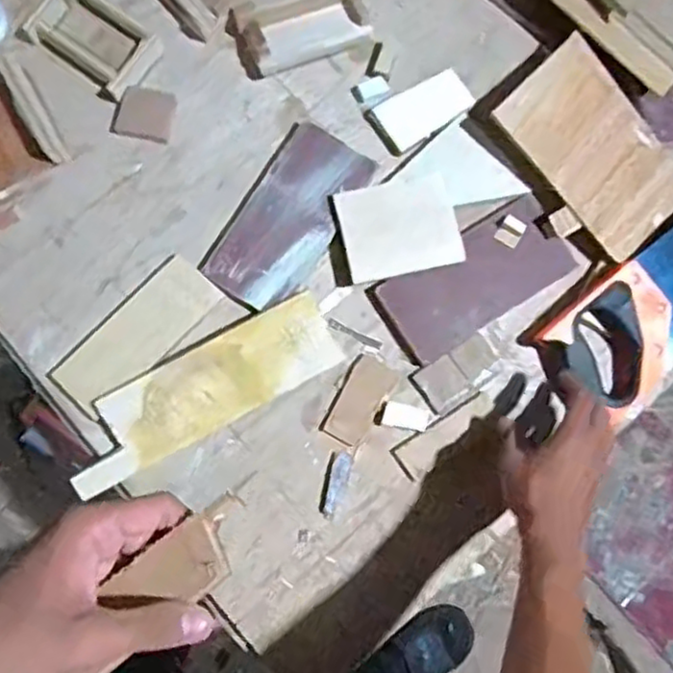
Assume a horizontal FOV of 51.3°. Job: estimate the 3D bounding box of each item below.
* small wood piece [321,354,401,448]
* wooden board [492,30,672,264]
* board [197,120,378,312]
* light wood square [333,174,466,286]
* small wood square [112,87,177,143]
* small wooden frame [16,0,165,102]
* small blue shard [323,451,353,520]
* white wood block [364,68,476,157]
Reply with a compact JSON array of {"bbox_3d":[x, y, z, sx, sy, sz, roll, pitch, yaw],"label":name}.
[{"bbox_3d":[0.023,0.064,0.697,0.044,0.004,0.086,33,82,4],"label":"small wood piece"},{"bbox_3d":[0.267,-0.189,0.712,0.203,0.005,0.134,47,73,-8],"label":"wooden board"},{"bbox_3d":[-0.050,-0.120,0.707,0.099,0.013,0.191,31,82,4],"label":"board"},{"bbox_3d":[0.062,-0.110,0.707,0.114,0.012,0.092,-12,81,-3],"label":"light wood square"},{"bbox_3d":[-0.198,-0.231,0.728,0.058,0.014,0.051,8,81,0],"label":"small wood square"},{"bbox_3d":[-0.256,-0.312,0.736,0.138,0.034,0.077,35,82,4],"label":"small wooden frame"},{"bbox_3d":[0.001,0.146,0.688,0.018,0.005,0.065,16,81,1],"label":"small blue shard"},{"bbox_3d":[0.088,-0.236,0.730,0.103,0.010,0.057,-33,83,-6],"label":"white wood block"}]

